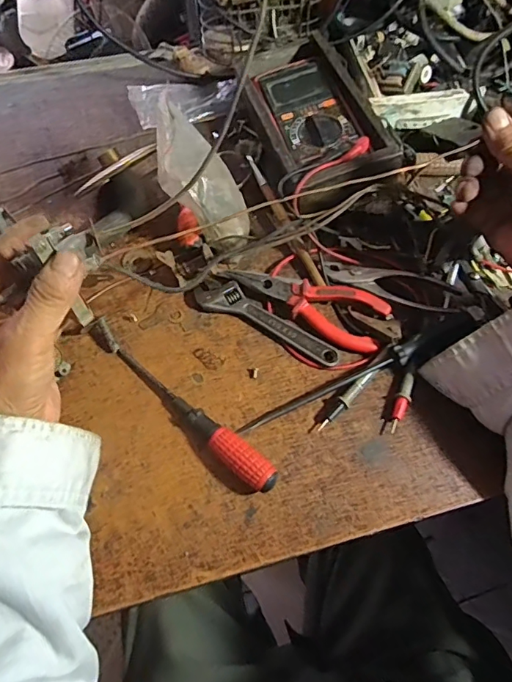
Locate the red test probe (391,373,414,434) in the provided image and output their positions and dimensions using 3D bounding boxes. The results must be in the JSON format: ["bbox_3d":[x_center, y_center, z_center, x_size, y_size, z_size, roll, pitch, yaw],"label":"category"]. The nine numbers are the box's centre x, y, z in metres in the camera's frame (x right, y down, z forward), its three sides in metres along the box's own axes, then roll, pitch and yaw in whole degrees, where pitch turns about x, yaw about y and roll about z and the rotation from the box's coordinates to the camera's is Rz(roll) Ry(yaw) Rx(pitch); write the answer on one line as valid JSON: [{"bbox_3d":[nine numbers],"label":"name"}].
[{"bbox_3d":[0.121,0.051,0.395,0.011,0.011,0.051,24,65,13],"label":"red test probe"}]

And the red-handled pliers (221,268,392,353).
[{"bbox_3d":[0.047,-0.040,0.434,0.147,0.021,0.050,28,66,15],"label":"red-handled pliers"}]

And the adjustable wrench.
[{"bbox_3d":[0.009,-0.017,0.425,0.139,0.017,0.035,28,66,15],"label":"adjustable wrench"}]

